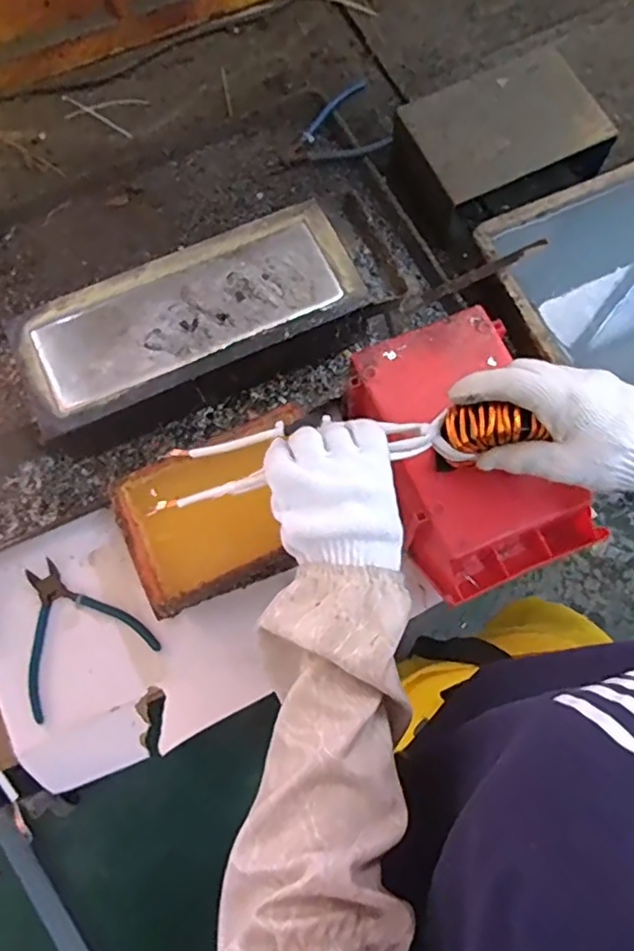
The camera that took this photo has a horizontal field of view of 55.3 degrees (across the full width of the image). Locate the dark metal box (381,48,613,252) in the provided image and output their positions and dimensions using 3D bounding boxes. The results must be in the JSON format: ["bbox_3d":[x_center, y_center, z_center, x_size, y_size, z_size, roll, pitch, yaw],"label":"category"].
[{"bbox_3d":[0.209,-0.382,0.708,0.217,0.095,0.148,-22,73,-5],"label":"dark metal box"}]

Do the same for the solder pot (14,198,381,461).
[{"bbox_3d":[-0.126,-0.153,0.634,0.335,0.083,0.142,-24,74,-6],"label":"solder pot"}]

